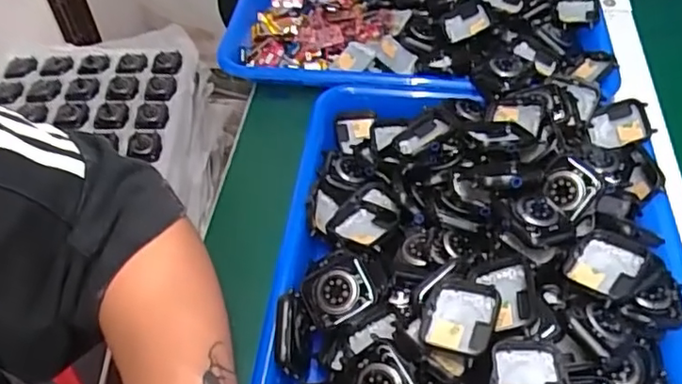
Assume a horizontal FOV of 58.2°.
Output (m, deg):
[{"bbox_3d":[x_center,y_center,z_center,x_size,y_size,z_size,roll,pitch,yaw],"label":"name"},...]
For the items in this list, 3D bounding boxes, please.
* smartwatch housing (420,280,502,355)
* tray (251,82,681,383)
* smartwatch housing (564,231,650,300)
[{"bbox_3d":[0.063,0.068,0.328,0.037,0.013,0.043,12,51,13],"label":"smartwatch housing"},{"bbox_3d":[0.086,0.044,0.370,0.252,0.058,0.330,5,50,7],"label":"tray"},{"bbox_3d":[0.148,0.041,0.342,0.041,0.013,0.035,-46,53,-12],"label":"smartwatch housing"}]

